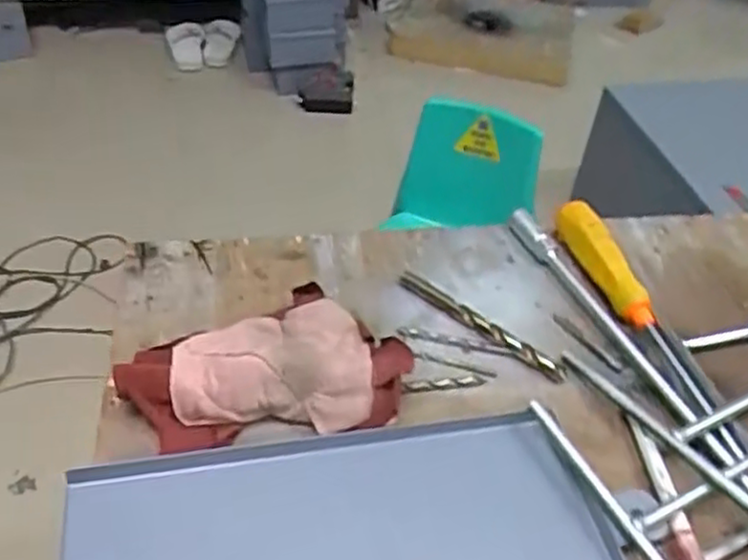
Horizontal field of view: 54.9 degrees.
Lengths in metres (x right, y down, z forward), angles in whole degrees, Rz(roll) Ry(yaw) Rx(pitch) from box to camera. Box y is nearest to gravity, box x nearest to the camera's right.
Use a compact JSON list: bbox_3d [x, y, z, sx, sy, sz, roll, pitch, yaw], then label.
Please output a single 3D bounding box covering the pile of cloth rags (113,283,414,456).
[{"bbox_3d":[-0.068,0.051,0.453,0.167,0.035,0.105,-4,44,-11],"label":"pile of cloth rags"}]

